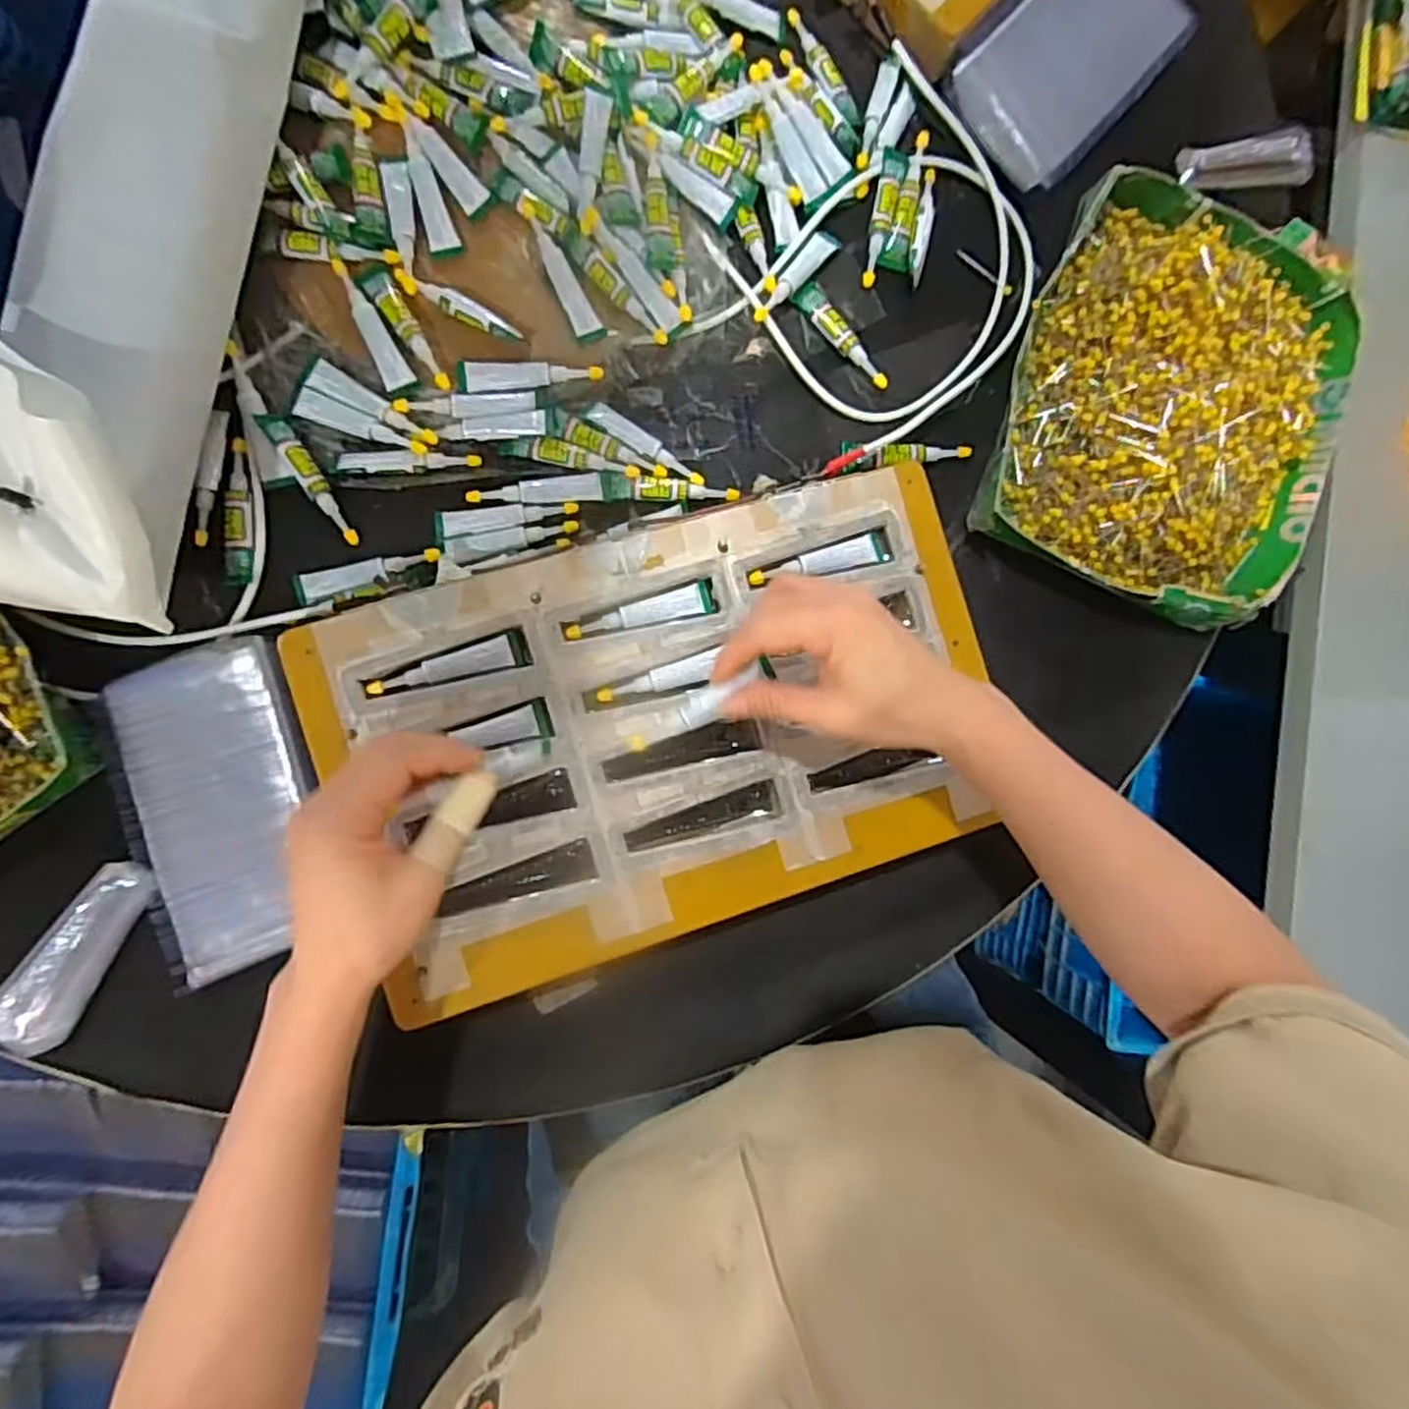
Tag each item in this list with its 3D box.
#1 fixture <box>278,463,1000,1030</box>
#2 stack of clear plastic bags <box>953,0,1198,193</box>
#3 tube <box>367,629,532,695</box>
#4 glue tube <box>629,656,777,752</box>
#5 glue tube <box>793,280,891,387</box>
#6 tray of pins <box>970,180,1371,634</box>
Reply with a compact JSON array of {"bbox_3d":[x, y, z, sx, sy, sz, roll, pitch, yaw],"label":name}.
[{"bbox_3d":[-0.017,0.011,0.425,0.373,0.017,0.221,-18,89,-7],"label":"fixture"},{"bbox_3d":[0.247,-0.431,0.490,0.095,0.028,0.171,43,83,-4],"label":"stack of clear plastic bags"},{"bbox_3d":[-0.142,-0.020,0.409,0.087,0.005,0.018,-18,90,-8],"label":"tube"},{"bbox_3d":[-0.002,0.001,0.381,0.082,0.012,0.016,-31,91,6],"label":"glue tube"},{"bbox_3d":[0.092,-0.239,0.476,0.020,0.007,0.082,-43,93,-7],"label":"glue tube"},{"bbox_3d":[0.313,-0.201,0.485,0.212,0.050,0.268,21,85,-6],"label":"tray of pins"}]

